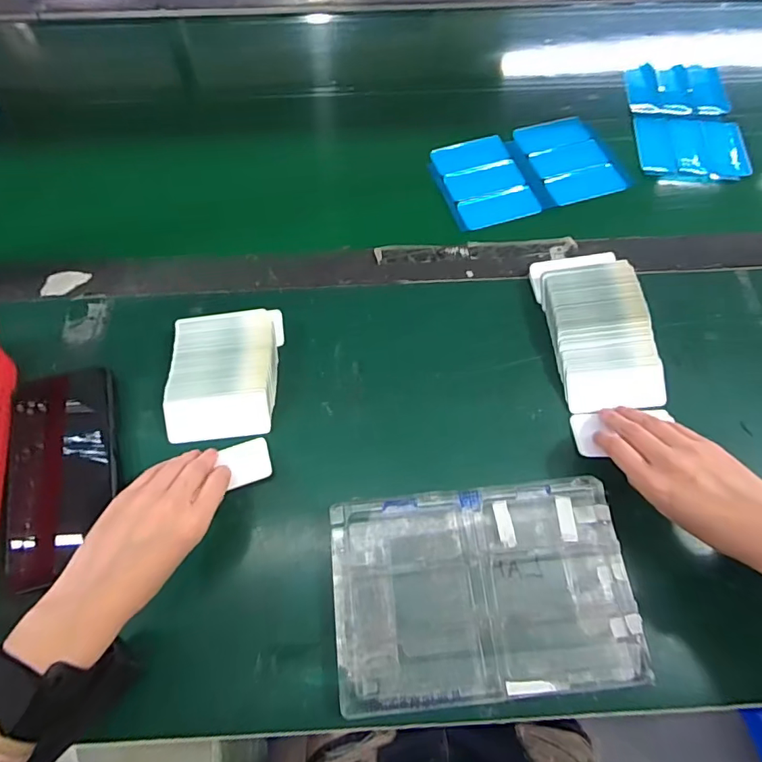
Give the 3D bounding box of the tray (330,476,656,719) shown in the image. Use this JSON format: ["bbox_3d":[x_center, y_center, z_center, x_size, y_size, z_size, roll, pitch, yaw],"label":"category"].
[{"bbox_3d":[0.071,0.148,0.342,0.205,0.018,0.135,-5,65,-2],"label":"tray"}]

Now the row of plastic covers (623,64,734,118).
[{"bbox_3d":[0.360,-0.358,0.584,0.120,0.008,0.097,1,65,1],"label":"row of plastic covers"}]

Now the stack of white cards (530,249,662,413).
[{"bbox_3d":[0.193,-0.050,0.426,0.085,0.028,0.146,-7,65,-3],"label":"stack of white cards"}]

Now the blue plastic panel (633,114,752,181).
[{"bbox_3d":[0.354,-0.265,0.545,0.120,0.009,0.101,8,65,4],"label":"blue plastic panel"}]

